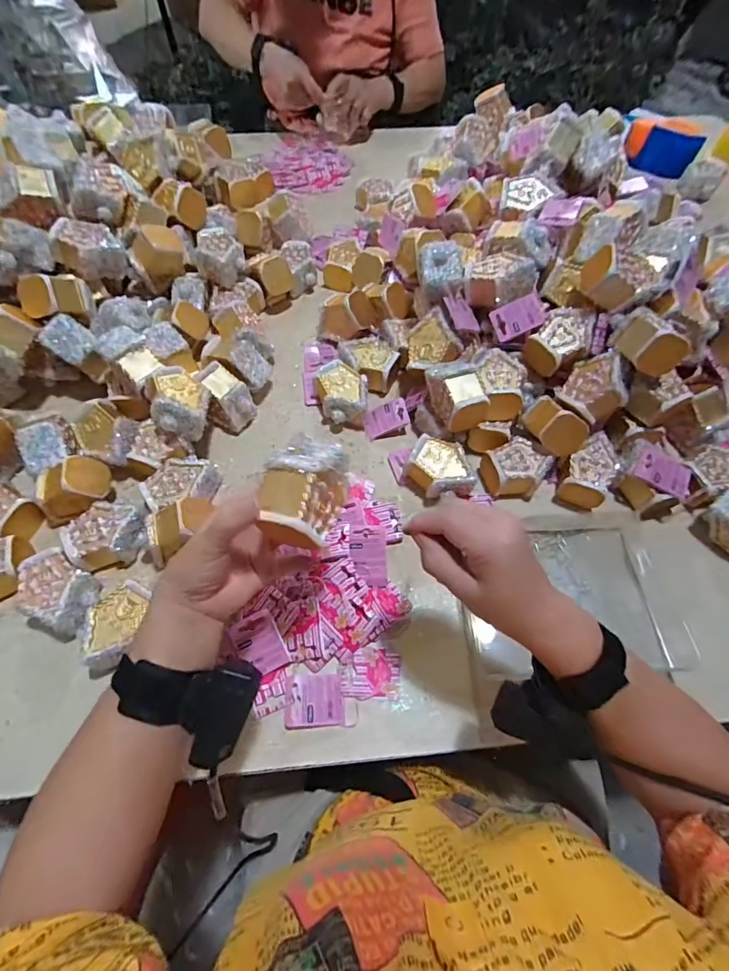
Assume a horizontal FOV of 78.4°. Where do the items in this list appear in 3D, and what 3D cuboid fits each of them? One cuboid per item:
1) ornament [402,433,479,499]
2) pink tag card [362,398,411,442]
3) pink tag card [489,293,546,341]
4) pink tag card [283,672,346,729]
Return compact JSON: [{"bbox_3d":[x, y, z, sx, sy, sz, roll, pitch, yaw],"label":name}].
[{"bbox_3d":[0.093,-0.017,0.546,0.086,0.045,0.066,40,69,19],"label":"ornament"},{"bbox_3d":[0.028,-0.091,0.601,0.062,0.004,0.042,-25,67,5],"label":"pink tag card"},{"bbox_3d":[0.196,-0.215,0.573,0.059,0.008,0.043,-19,90,25],"label":"pink tag card"},{"bbox_3d":[-0.049,0.215,0.447,0.057,0.007,0.046,-2,62,-1],"label":"pink tag card"}]

